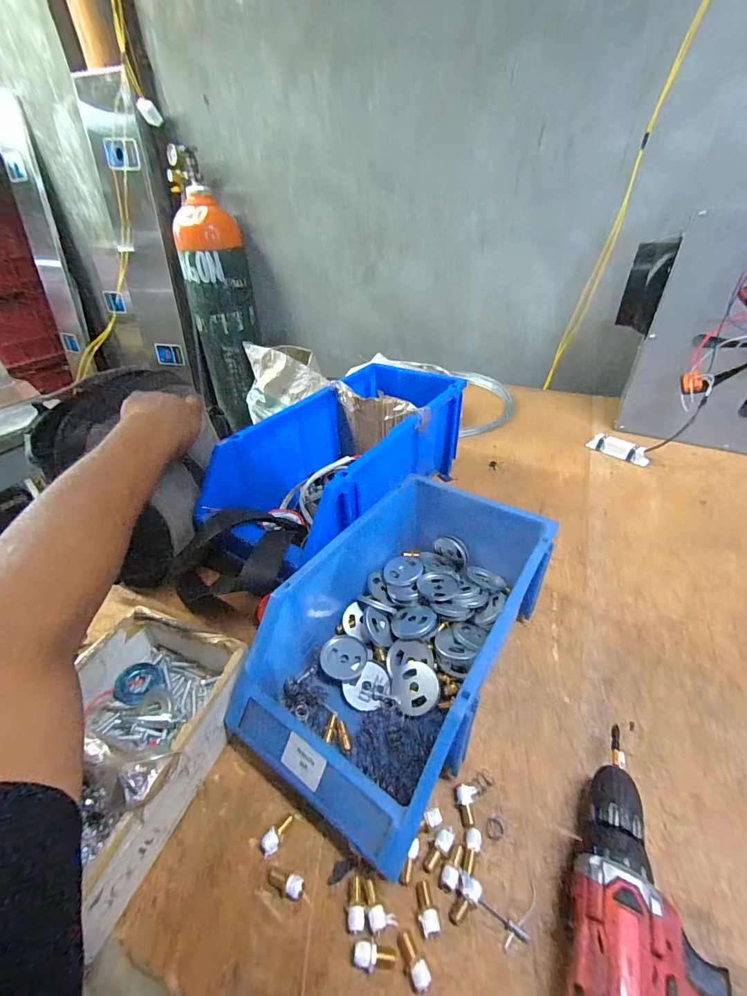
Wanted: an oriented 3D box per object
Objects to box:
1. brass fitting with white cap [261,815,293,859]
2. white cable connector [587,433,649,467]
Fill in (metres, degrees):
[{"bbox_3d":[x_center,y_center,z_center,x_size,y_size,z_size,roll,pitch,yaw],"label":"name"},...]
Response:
[{"bbox_3d":[-0.078,0.274,0.319,0.012,0.010,0.031,20,29,29],"label":"brass fitting with white cap"},{"bbox_3d":[0.495,-0.098,0.790,0.031,0.031,0.111,-25,43,-28],"label":"white cable connector"}]

